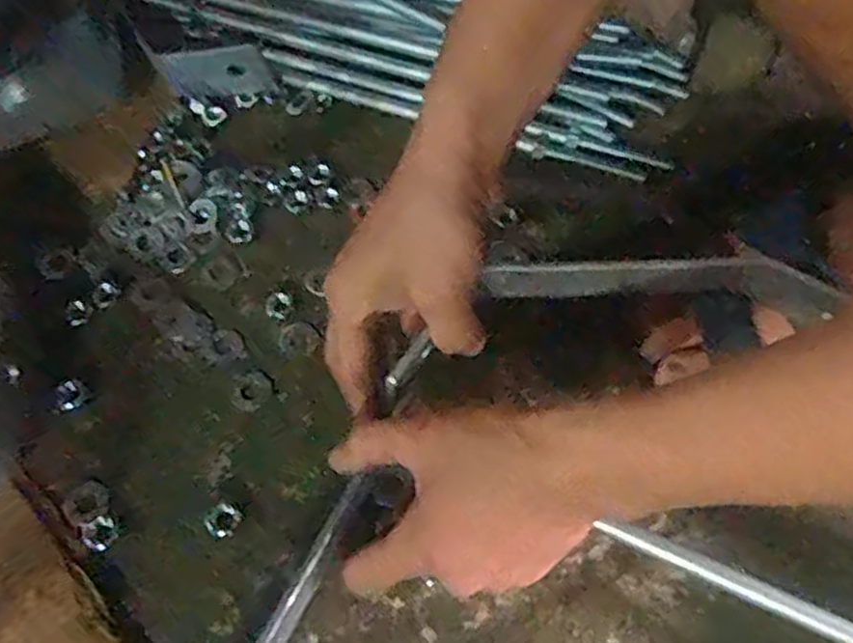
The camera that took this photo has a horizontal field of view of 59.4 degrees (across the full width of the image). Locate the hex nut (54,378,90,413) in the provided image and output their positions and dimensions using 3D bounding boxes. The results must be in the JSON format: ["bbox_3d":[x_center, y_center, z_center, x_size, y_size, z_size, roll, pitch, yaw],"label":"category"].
[{"bbox_3d":[-0.218,0.045,0.457,0.017,0.007,0.021,38,66,19],"label":"hex nut"}]

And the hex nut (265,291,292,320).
[{"bbox_3d":[-0.097,-0.011,0.494,0.017,0.010,0.016,-20,62,-12],"label":"hex nut"}]

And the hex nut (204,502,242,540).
[{"bbox_3d":[-0.116,0.112,0.423,0.018,0.006,0.019,32,64,16],"label":"hex nut"}]

